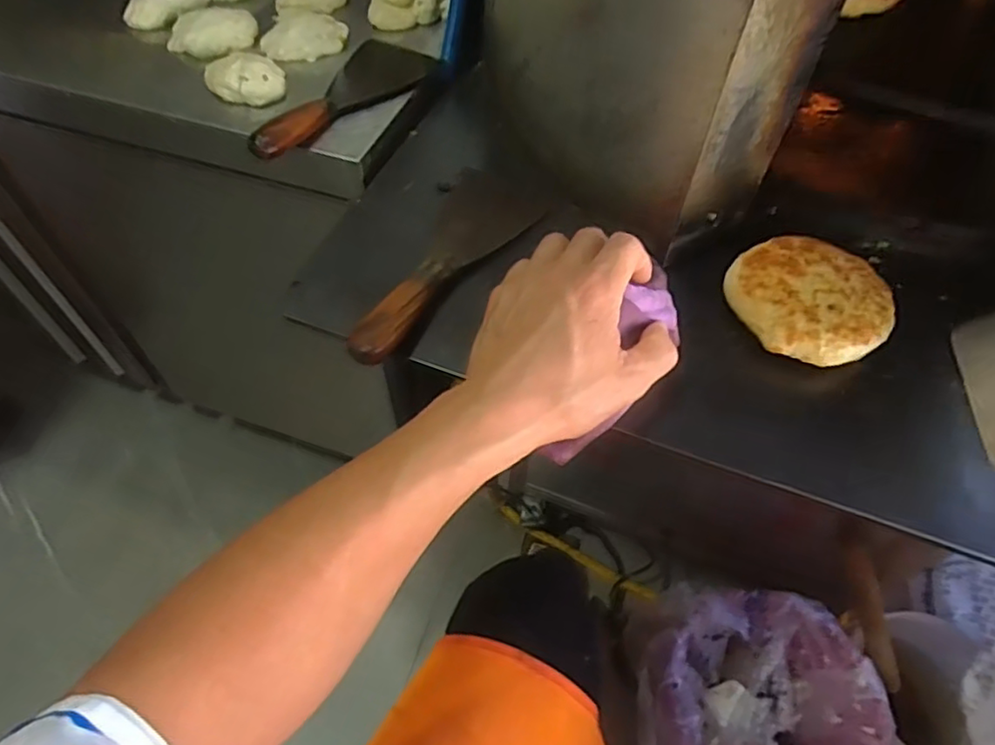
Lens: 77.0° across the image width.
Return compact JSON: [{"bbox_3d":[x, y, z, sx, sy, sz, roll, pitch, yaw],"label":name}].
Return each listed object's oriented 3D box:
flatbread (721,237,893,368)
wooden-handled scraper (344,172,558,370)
[{"bbox_3d":[0.200,-0.048,0.400,0.090,0.016,0.093,1,56,-1],"label":"flatbread"},{"bbox_3d":[-0.031,-0.090,0.459,0.083,0.028,0.243,19,44,11],"label":"wooden-handled scraper"}]

